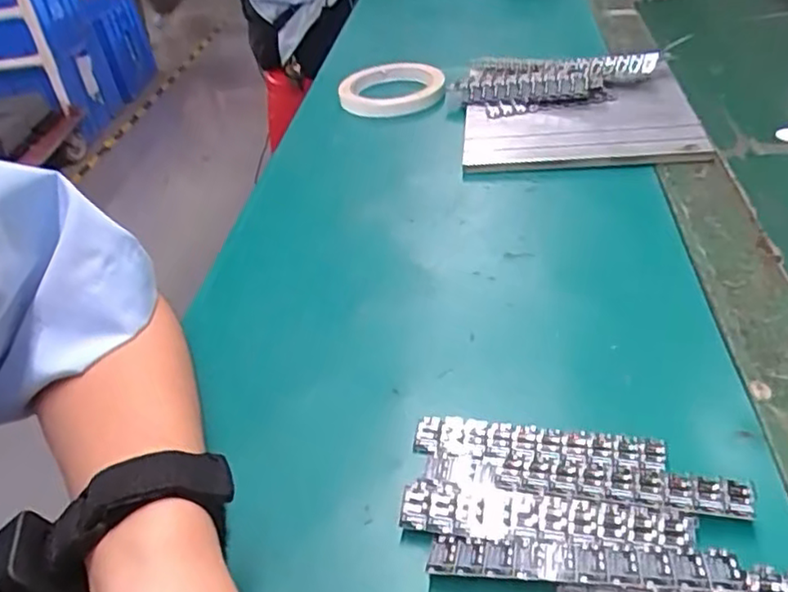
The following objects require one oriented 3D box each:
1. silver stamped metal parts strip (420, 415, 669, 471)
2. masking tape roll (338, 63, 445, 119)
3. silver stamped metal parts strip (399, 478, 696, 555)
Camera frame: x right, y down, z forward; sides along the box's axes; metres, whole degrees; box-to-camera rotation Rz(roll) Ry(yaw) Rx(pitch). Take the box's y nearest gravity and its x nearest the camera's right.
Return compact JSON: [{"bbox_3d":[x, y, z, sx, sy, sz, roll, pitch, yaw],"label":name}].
[{"bbox_3d":[0.063,0.066,0.291,0.108,0.004,0.024,5,39,15],"label":"silver stamped metal parts strip"},{"bbox_3d":[-0.002,-0.200,0.630,0.098,0.022,0.098,-4,38,3],"label":"masking tape roll"},{"bbox_3d":[0.058,0.090,0.259,0.110,0.011,0.021,3,39,13],"label":"silver stamped metal parts strip"}]

